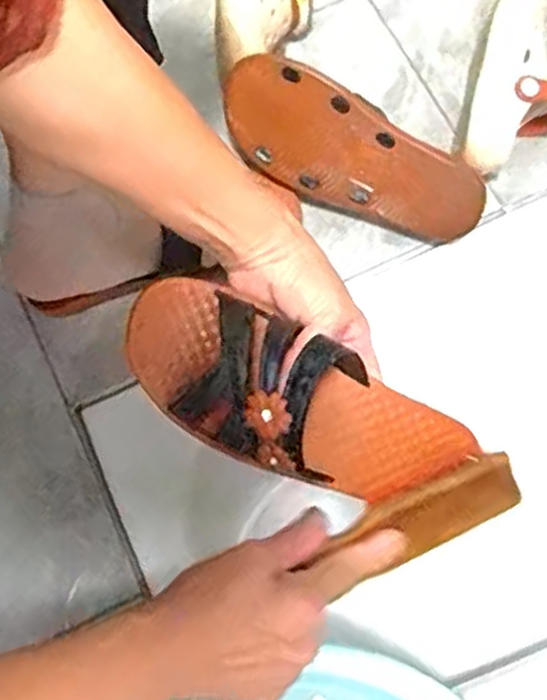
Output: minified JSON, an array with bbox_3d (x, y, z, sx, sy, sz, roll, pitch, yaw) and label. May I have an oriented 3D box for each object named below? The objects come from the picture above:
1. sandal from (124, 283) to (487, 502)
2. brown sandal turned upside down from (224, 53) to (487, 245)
[{"bbox_3d":[0.021,0.029,0.441,0.219,0.060,0.085,25,76,-5],"label":"sandal"},{"bbox_3d":[0.067,-0.163,0.644,0.219,0.065,0.094,24,110,3],"label":"brown sandal turned upside down"}]

